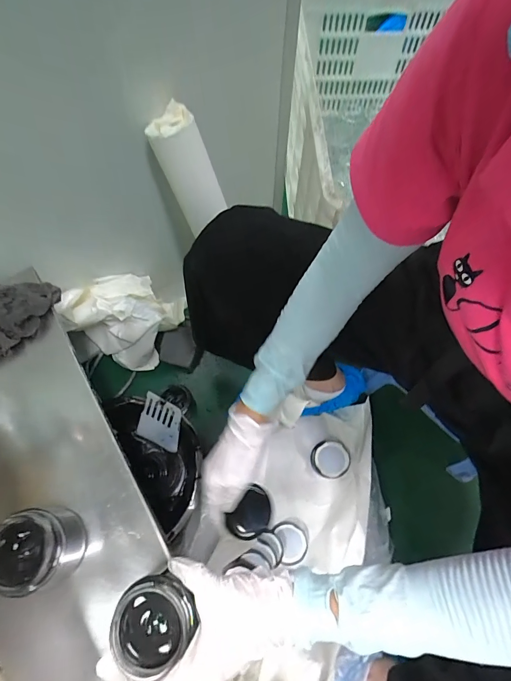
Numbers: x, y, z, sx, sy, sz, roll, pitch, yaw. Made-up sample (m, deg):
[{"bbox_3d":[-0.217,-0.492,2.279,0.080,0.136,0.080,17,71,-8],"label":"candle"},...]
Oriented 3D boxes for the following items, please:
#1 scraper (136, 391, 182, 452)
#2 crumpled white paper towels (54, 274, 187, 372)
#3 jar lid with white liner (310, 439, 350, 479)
[{"bbox_3d":[-0.176,0.155,0.678,0.088,0.100,0.008,29,25,9],"label":"scraper"},{"bbox_3d":[-0.246,-0.045,0.727,0.140,0.195,0.186,40,71,15],"label":"crumpled white paper towels"},{"bbox_3d":[0.141,0.224,0.690,0.071,0.009,0.067,0,66,-1],"label":"jar lid with white liner"}]

